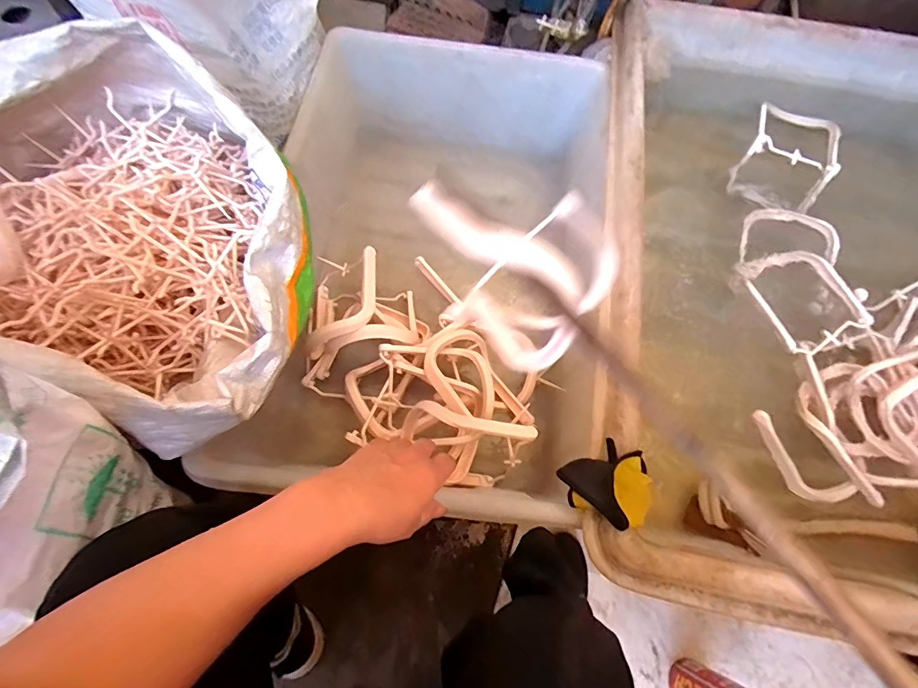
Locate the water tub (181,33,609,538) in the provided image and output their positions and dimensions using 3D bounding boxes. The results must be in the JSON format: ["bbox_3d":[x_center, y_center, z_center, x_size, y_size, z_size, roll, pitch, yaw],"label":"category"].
[{"bbox_3d":[-0.023,-0.204,0.860,0.564,0.325,0.864,10,68,1],"label":"water tub"}]

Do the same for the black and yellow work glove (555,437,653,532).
[{"bbox_3d":[0.189,0.174,0.560,0.098,0.060,0.093,32,70,10],"label":"black and yellow work glove"}]

